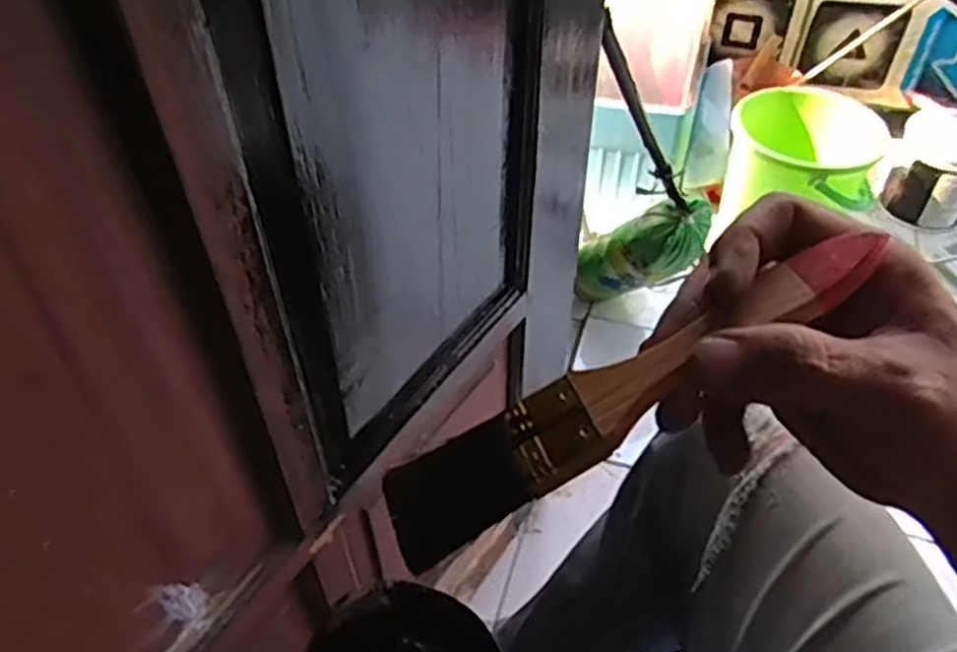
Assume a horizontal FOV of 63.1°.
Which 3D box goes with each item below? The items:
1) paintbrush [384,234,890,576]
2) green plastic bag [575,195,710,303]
[{"bbox_3d":[0.043,0.019,0.237,0.163,0.009,0.033,-32,50,6],"label":"paintbrush"},{"bbox_3d":[0.247,-0.111,1.295,0.080,0.326,0.111,-35,92,-28],"label":"green plastic bag"}]

